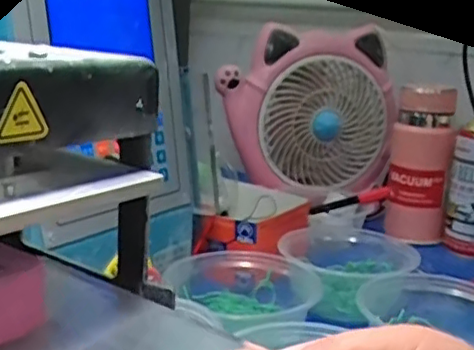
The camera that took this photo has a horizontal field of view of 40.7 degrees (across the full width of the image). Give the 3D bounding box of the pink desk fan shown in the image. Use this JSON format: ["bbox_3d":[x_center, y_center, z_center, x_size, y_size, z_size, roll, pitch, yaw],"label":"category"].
[{"bbox_3d":[0.101,-0.079,0.879,0.217,0.224,0.140,9,14,17],"label":"pink desk fan"}]

